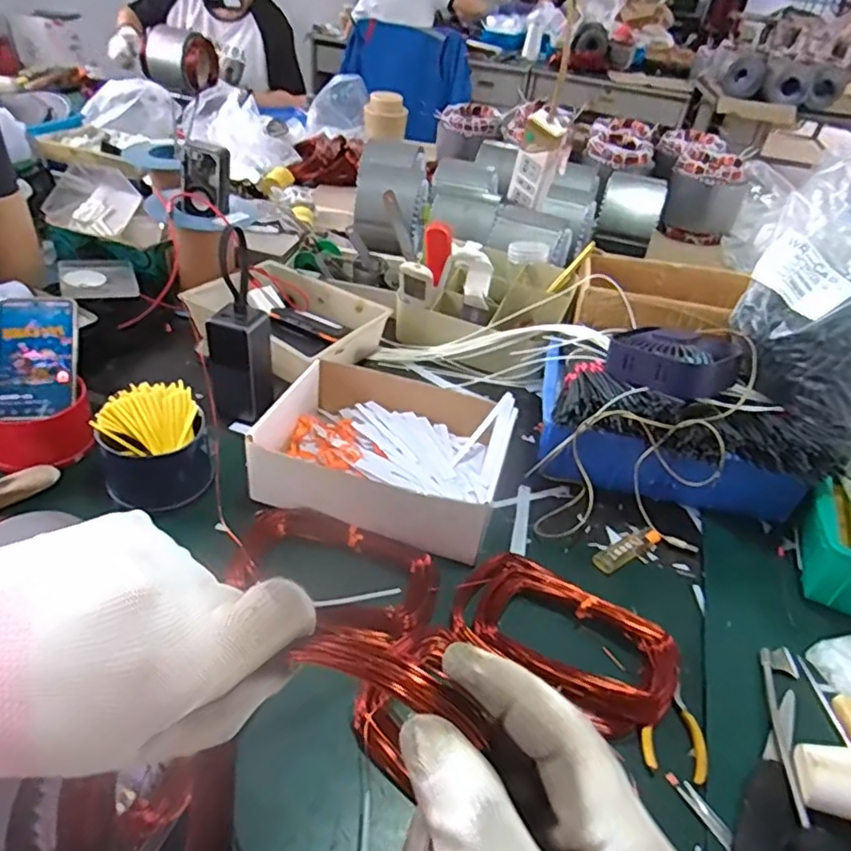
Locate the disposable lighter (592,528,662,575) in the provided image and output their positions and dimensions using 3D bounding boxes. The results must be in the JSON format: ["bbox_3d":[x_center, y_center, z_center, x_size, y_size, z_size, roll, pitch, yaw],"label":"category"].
[{"bbox_3d":[0.204,0.124,0.622,0.087,0.011,0.025,-22,47,-31],"label":"disposable lighter"}]

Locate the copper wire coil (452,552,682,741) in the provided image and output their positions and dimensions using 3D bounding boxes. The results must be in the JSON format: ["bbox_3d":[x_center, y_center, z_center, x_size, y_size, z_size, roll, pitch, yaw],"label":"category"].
[{"bbox_3d":[0.118,0.174,0.520,0.185,0.031,0.100,28,43,23],"label":"copper wire coil"}]

